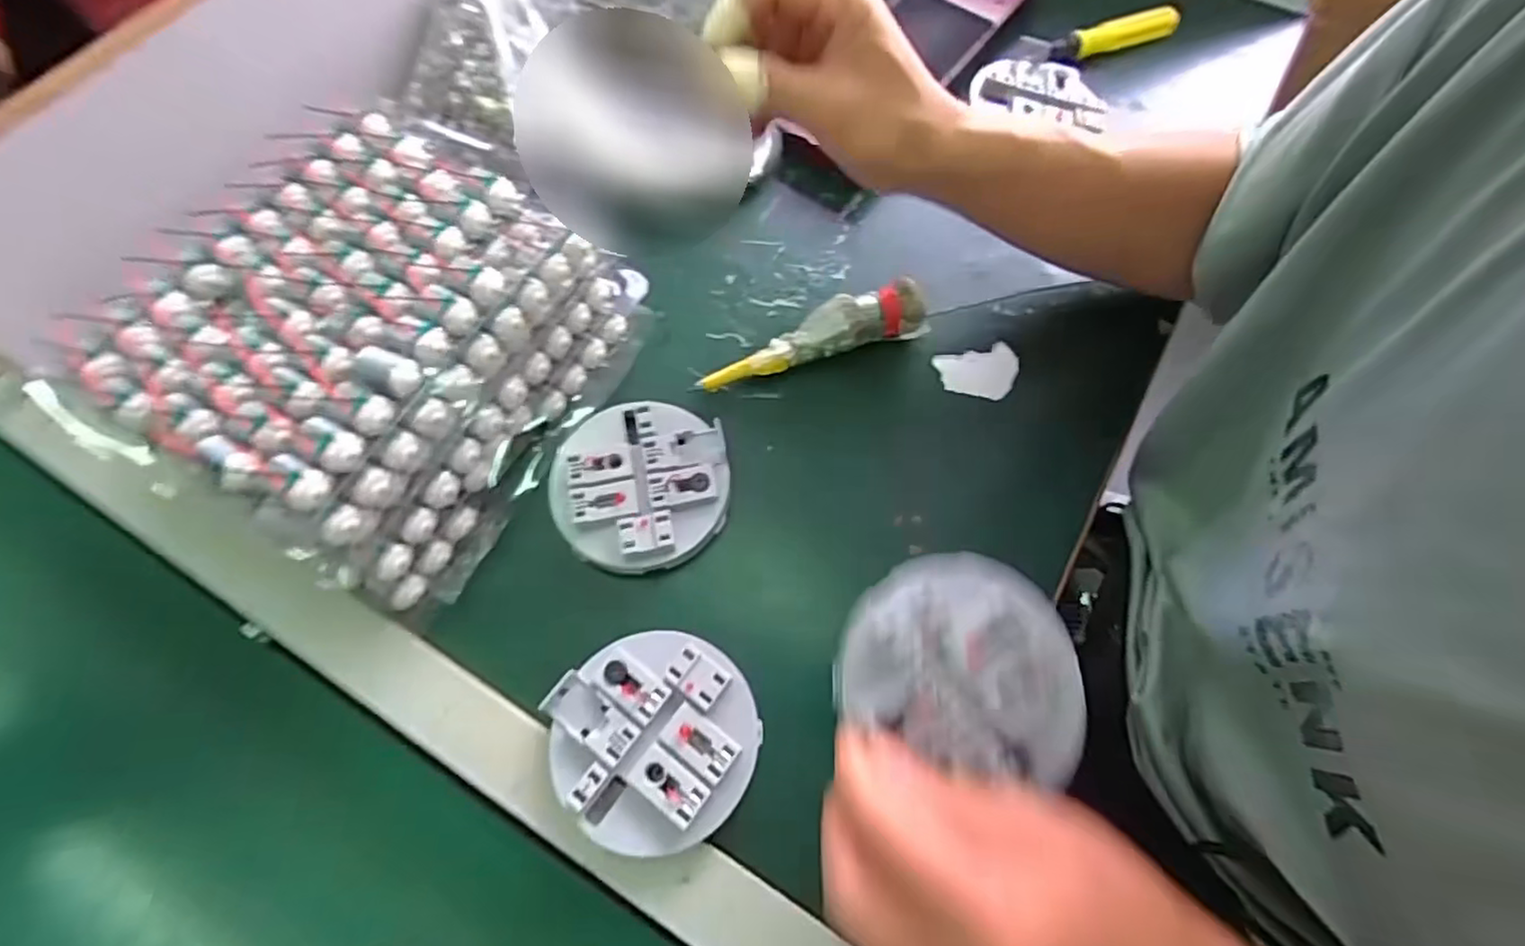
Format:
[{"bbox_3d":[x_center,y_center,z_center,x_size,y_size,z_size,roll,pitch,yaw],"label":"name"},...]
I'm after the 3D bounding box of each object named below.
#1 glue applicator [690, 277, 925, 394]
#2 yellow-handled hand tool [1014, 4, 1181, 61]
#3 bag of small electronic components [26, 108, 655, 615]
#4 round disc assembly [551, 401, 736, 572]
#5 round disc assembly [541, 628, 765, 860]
[{"bbox_3d":[0.032,-0.088,0.414,0.146,0.036,0.029,-15,70,-8],"label":"glue applicator"},{"bbox_3d":[0.270,-0.352,0.525,0.151,0.018,0.023,-22,71,-10],"label":"yellow-handled hand tool"},{"bbox_3d":[-0.221,-0.079,0.378,0.214,0.088,0.238,27,70,9],"label":"bag of small electronic components"},{"bbox_3d":[-0.071,0.005,0.381,0.099,0.015,0.102,1,68,-2],"label":"round disc assembly"},{"bbox_3d":[-0.054,0.132,0.326,0.099,0.015,0.099,1,68,-2],"label":"round disc assembly"}]

